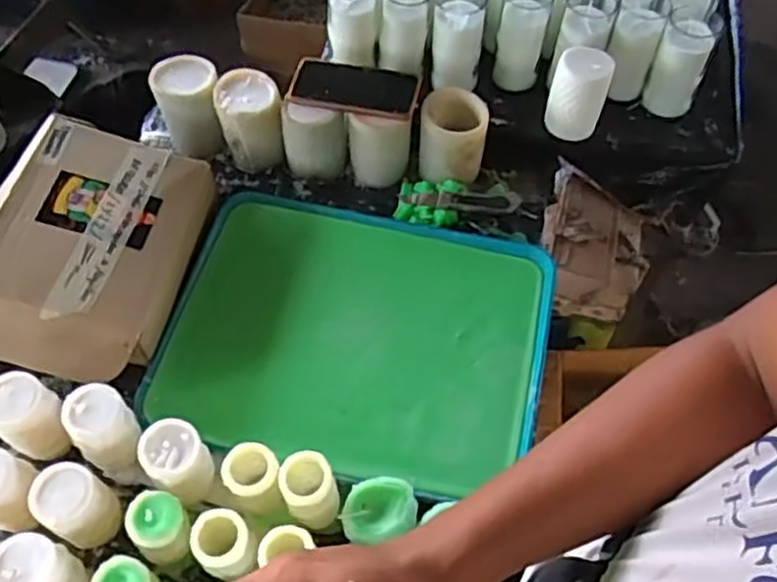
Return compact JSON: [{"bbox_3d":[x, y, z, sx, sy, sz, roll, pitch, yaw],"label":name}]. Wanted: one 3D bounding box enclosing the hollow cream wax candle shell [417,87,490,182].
[{"bbox_3d":[0.083,-0.200,0.958,0.086,0.097,0.089,6,59,3],"label":"hollow cream wax candle shell"}]

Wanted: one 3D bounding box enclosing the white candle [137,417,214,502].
[{"bbox_3d":[-0.211,0.171,0.730,0.057,0.094,0.054,0,59,-1],"label":"white candle"}]

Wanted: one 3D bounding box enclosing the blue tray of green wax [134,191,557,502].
[{"bbox_3d":[-0.037,0.047,0.868,0.435,0.031,0.331,13,59,5],"label":"blue tray of green wax"}]

